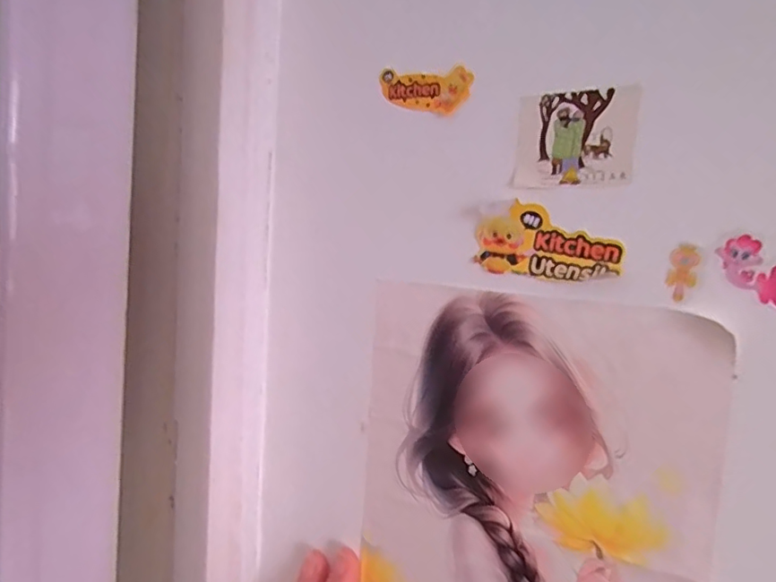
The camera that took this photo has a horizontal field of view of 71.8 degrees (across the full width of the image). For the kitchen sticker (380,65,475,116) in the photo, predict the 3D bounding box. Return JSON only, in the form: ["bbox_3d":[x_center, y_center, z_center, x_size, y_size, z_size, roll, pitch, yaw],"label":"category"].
[{"bbox_3d":[0.016,-0.090,0.241,0.044,0.019,0.005,5,6,29],"label":"kitchen sticker"}]

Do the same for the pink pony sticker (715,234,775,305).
[{"bbox_3d":[0.123,-0.006,0.177,0.027,0.014,0.004,48,26,21],"label":"pink pony sticker"}]

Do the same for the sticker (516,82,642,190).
[{"bbox_3d":[0.072,-0.059,0.207,0.044,0.035,0.004,6,6,32],"label":"sticker"}]

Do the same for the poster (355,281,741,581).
[{"bbox_3d":[0.052,0.098,0.227,0.145,0.187,0.006,6,6,31],"label":"poster"}]

